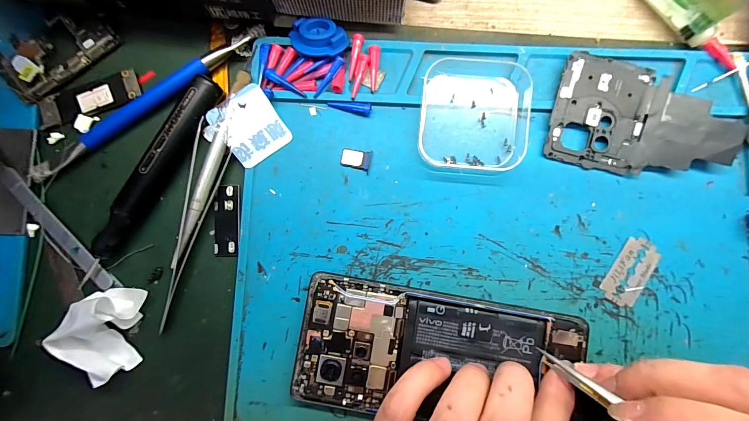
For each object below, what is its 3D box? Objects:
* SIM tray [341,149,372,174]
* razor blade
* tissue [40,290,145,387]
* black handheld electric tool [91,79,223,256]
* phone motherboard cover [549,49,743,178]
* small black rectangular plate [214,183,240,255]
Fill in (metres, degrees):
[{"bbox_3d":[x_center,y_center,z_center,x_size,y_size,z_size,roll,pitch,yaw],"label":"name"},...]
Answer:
[{"bbox_3d":[-0.012,-0.032,0.199,0.019,0.004,0.013,9,86,3],"label":"SIM tray"},{"bbox_3d":[0.155,0.037,0.192,0.022,0.004,0.042,32,87,4],"label":"razor blade"},{"bbox_3d":[-0.159,0.074,0.184,0.050,0.025,0.048,-20,85,0],"label":"tissue"},{"bbox_3d":[-0.131,-0.026,0.193,0.018,0.015,0.122,33,87,4],"label":"black handheld electric tool"},{"bbox_3d":[0.162,-0.052,0.193,0.105,0.004,0.065,17,94,5],"label":"phone motherboard cover"},{"bbox_3d":[-0.092,0.006,0.200,0.016,0.004,0.044,2,89,-3],"label":"small black rectangular plate"}]

